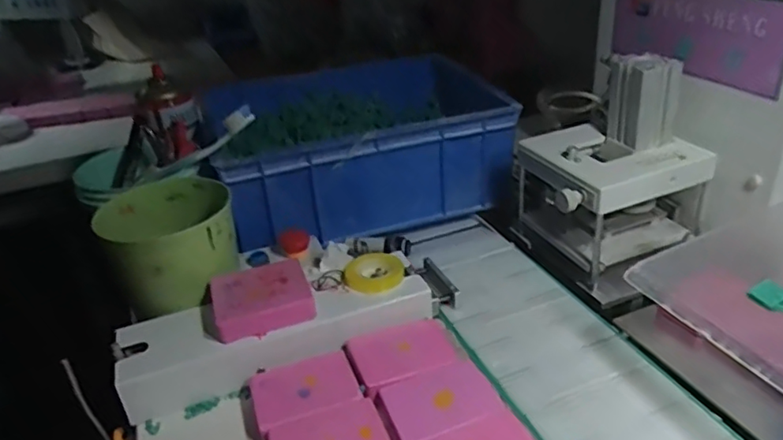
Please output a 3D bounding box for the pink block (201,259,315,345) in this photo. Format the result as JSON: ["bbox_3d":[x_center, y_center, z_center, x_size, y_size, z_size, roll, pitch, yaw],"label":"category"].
[{"bbox_3d":[-0.110,0.067,0.492,0.084,0.026,0.064,-9,29,-15],"label":"pink block"}]

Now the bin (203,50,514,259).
[{"bbox_3d":[-0.030,-0.101,0.750,0.379,0.114,0.265,-12,30,-19],"label":"bin"}]

